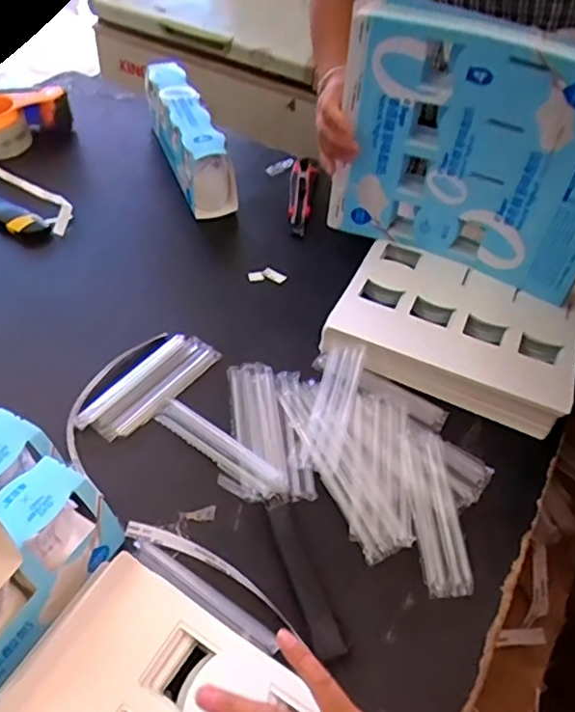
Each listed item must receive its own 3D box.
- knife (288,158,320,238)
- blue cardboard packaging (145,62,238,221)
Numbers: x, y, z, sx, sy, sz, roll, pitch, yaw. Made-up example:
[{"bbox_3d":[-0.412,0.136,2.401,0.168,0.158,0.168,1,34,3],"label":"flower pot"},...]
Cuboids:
[{"bbox_3d":[0.022,-0.237,0.882,0.039,0.024,0.172,7,49,0],"label":"knife"},{"bbox_3d":[-0.144,-0.319,0.890,0.069,0.113,0.252,-13,52,-17],"label":"blue cardboard packaging"}]

